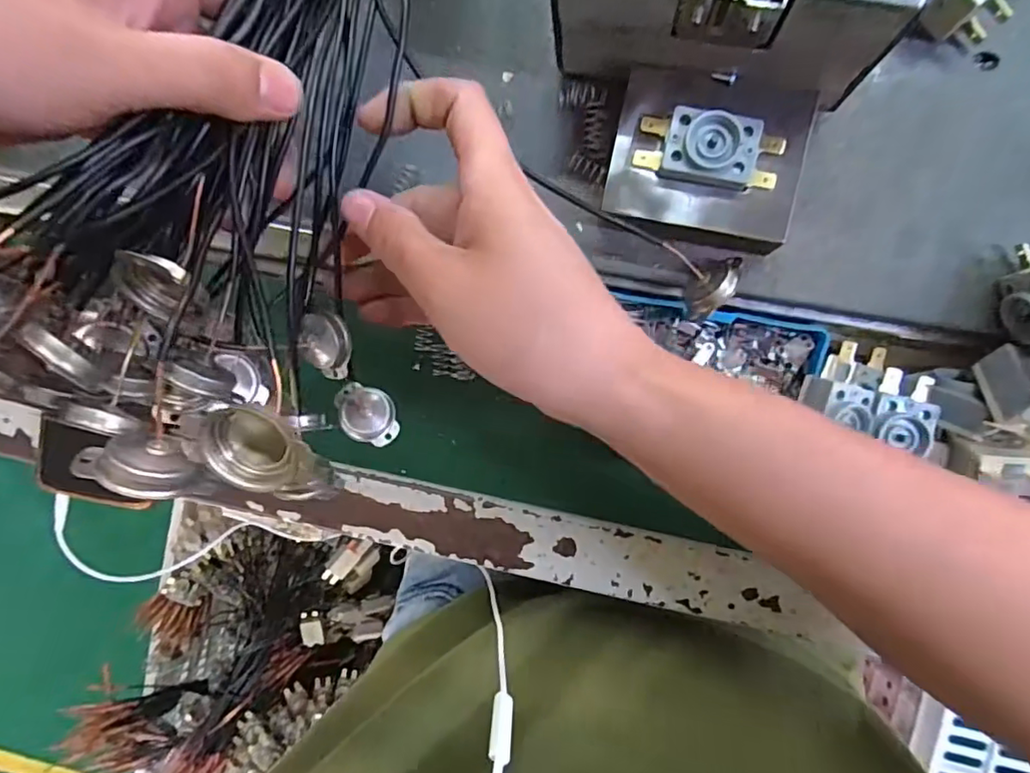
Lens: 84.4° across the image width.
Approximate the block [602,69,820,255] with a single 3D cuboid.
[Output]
[{"bbox_3d":[0.085,-0.099,0.258,0.079,0.026,0.068,12,94,6],"label":"block"}]

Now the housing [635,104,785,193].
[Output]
[{"bbox_3d":[0.083,-0.101,0.241,0.059,0.013,0.027,12,94,6],"label":"housing"}]

